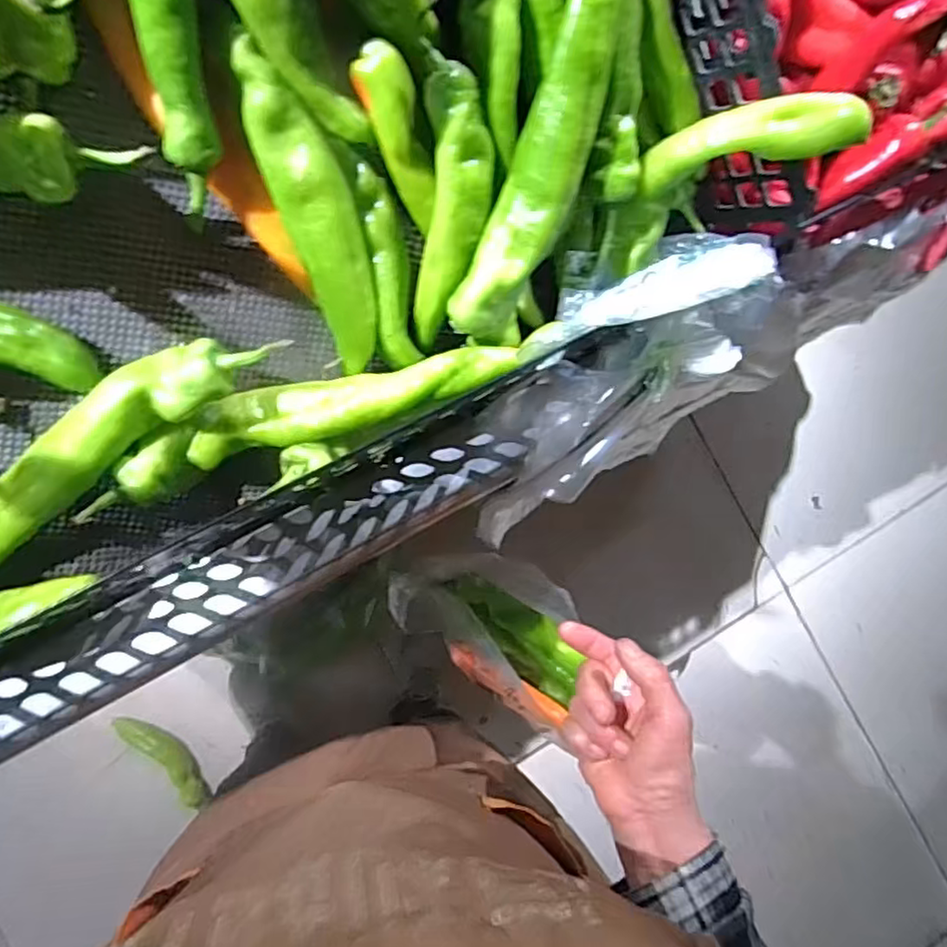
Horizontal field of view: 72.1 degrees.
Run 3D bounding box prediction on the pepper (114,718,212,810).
[{"bbox_3d":[-0.565,0.523,1.203,0.064,0.029,0.218,-43,92,-9],"label":"pepper"}]

